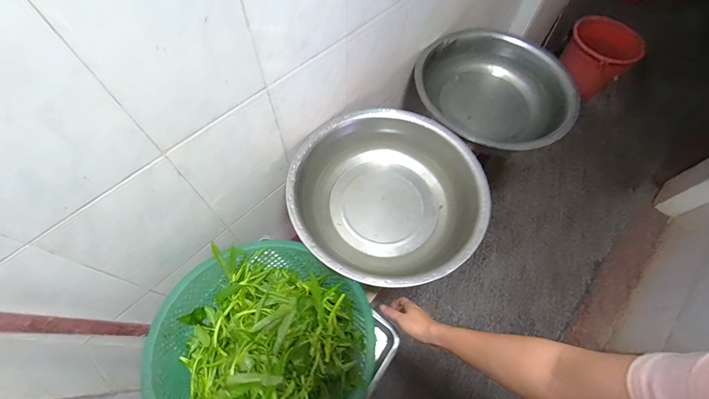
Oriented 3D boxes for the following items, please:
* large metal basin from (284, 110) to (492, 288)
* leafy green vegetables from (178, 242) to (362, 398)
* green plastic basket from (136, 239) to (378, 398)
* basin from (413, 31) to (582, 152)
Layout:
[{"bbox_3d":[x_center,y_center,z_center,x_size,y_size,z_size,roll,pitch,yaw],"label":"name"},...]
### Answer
[{"bbox_3d":[0.073,-0.016,0.720,0.414,0.134,0.402,0,72,0],"label":"large metal basin"},{"bbox_3d":[-0.143,0.239,0.539,0.296,0.137,0.251,29,74,8],"label":"leafy green vegetables"},{"bbox_3d":[-0.142,0.242,0.542,0.345,0.140,0.346,4,52,-5],"label":"green plastic basket"},{"bbox_3d":[0.372,-0.290,0.873,0.406,0.093,0.397,0,72,0],"label":"basin"}]

